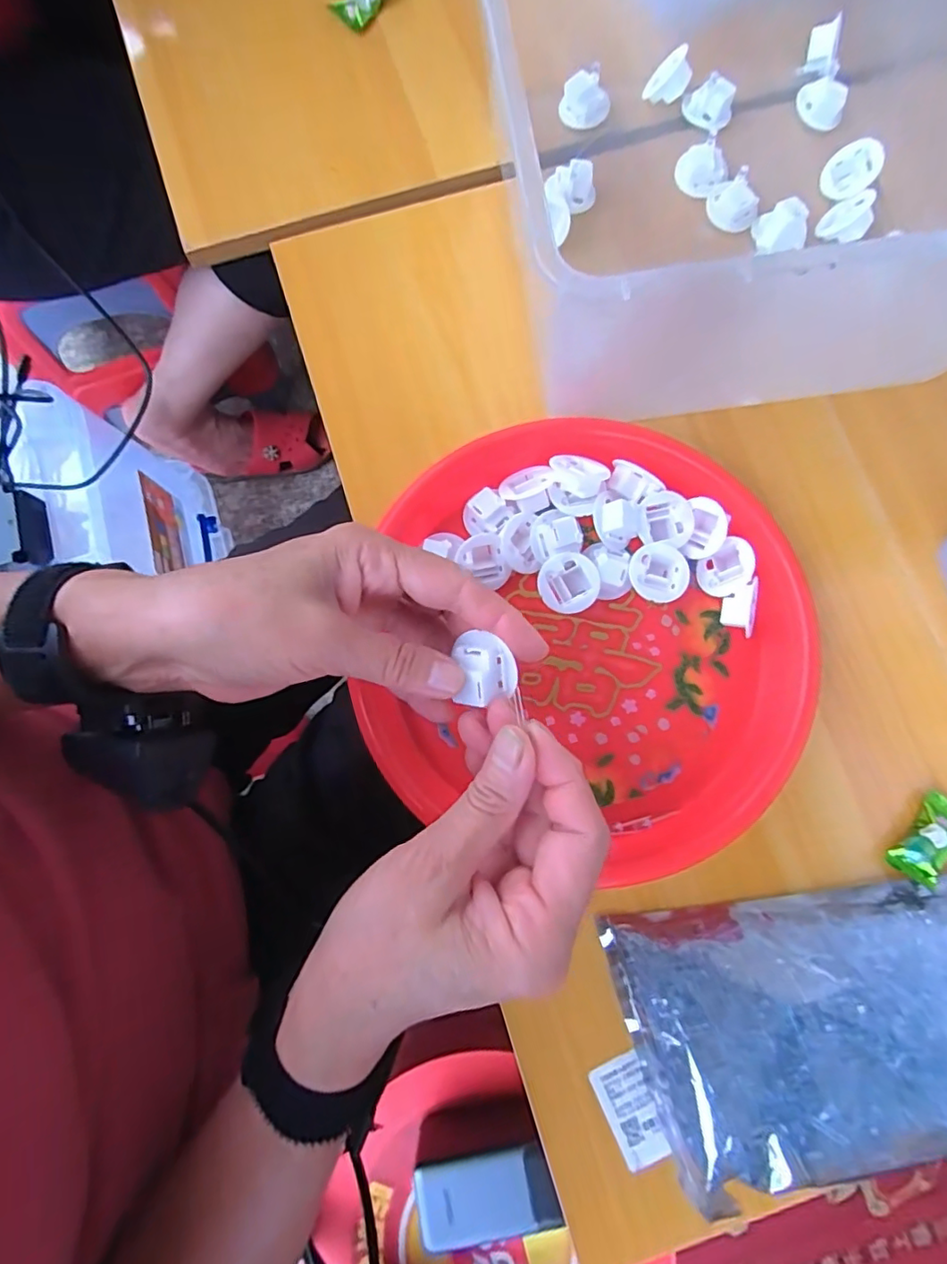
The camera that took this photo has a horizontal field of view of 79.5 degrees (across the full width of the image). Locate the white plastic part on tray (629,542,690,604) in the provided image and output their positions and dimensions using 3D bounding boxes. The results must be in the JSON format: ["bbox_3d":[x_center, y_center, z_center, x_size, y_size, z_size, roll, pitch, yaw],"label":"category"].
[{"bbox_3d":[0.102,-0.032,0.316,0.032,0.008,0.033,0,80,0],"label":"white plastic part on tray"}]

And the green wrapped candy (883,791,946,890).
[{"bbox_3d":[0.241,0.109,0.297,0.023,0.012,0.047,43,82,7],"label":"green wrapped candy"}]

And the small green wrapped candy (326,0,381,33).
[{"bbox_3d":[-0.074,-0.433,0.389,0.054,0.022,0.012,-38,82,-7],"label":"small green wrapped candy"}]

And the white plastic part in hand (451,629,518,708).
[{"bbox_3d":[0.005,0.014,0.230,0.025,0.011,0.030,-4,80,-1],"label":"white plastic part in hand"}]

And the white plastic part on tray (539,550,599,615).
[{"bbox_3d":[0.053,-0.026,0.313,0.032,0.011,0.032,0,80,0],"label":"white plastic part on tray"}]

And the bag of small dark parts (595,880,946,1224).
[{"bbox_3d":[0.170,0.189,0.271,0.185,0.032,0.112,-7,80,-2],"label":"bag of small dark parts"}]

